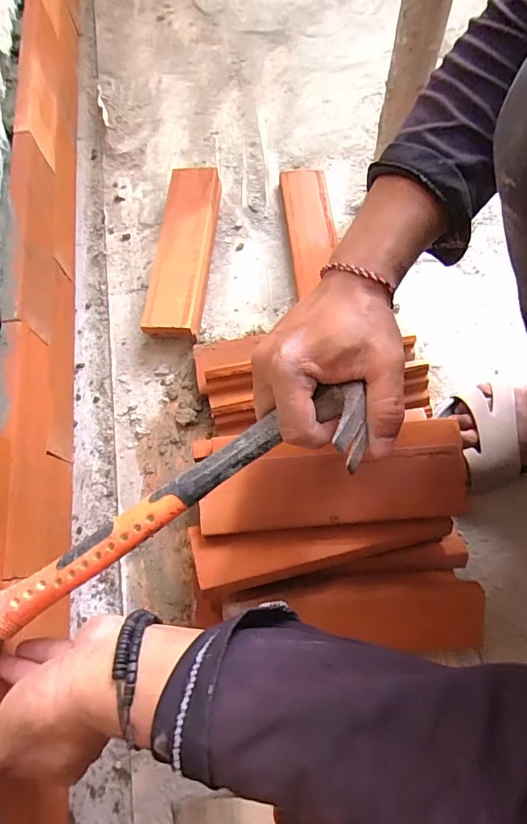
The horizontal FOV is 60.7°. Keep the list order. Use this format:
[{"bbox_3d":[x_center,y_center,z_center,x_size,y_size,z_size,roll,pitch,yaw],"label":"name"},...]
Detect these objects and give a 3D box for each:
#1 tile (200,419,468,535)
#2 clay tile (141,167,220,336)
[{"bbox_3d":[0.064,0.054,0.397,0.230,0.023,0.086,-4,73,0],"label":"tile"},{"bbox_3d":[-0.096,-0.194,0.551,0.063,0.049,0.219,6,73,3],"label":"clay tile"}]

